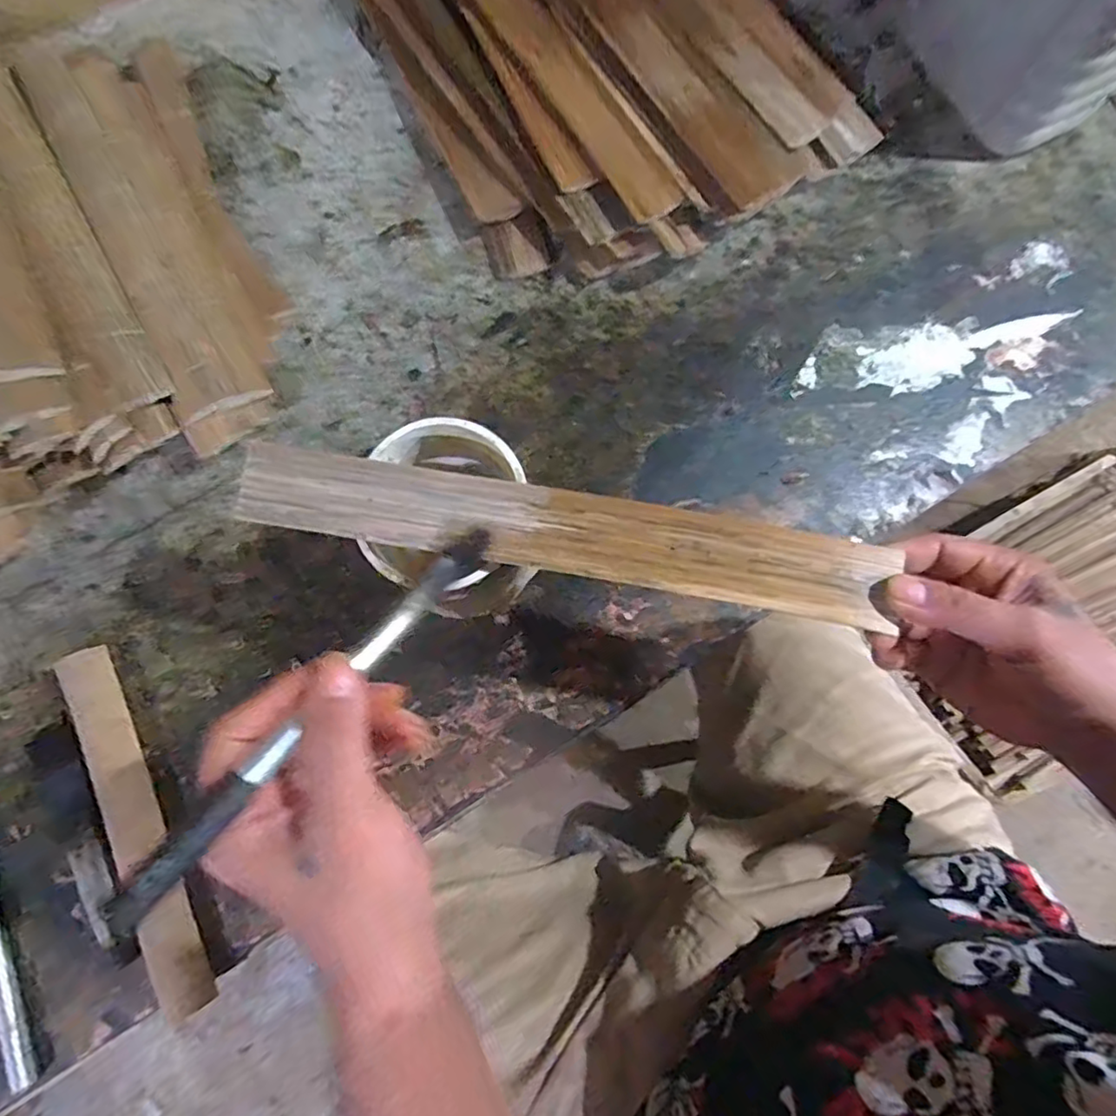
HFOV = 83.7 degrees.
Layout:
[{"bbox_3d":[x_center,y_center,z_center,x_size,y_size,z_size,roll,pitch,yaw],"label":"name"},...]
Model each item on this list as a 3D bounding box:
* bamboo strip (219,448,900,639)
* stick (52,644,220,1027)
[{"bbox_3d":[0.000,-0.015,0.321,0.329,0.007,0.042,10,78,3],"label":"bamboo strip"},{"bbox_3d":[-0.268,0.164,0.393,0.033,0.009,0.234,-25,74,-18],"label":"stick"}]

